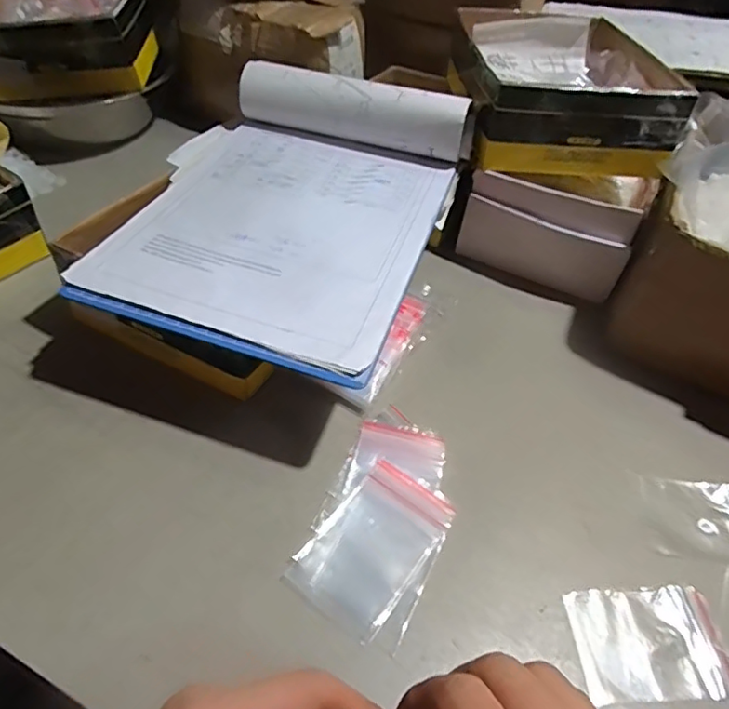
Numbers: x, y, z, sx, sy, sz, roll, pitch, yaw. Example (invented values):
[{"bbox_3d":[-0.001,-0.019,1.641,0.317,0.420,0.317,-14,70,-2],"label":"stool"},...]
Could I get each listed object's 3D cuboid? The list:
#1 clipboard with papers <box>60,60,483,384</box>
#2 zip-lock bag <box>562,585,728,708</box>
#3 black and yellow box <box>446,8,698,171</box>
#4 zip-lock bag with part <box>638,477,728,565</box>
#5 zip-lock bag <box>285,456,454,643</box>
[{"bbox_3d":[-0.063,-0.126,0.423,0.233,0.061,0.294,16,46,8],"label":"clipboard with papers"},{"bbox_3d":[0.164,0.164,0.318,0.089,0.005,0.060,1,46,-6],"label":"zip-lock bag"},{"bbox_3d":[0.191,-0.273,0.560,0.182,0.073,0.253,3,46,-4],"label":"black and yellow box"},{"bbox_3d":[0.235,0.113,0.376,0.087,0.009,0.057,8,46,1],"label":"zip-lock bag with part"},{"bbox_3d":[0.006,0.115,0.339,0.061,0.004,0.104,34,51,20],"label":"zip-lock bag"}]

